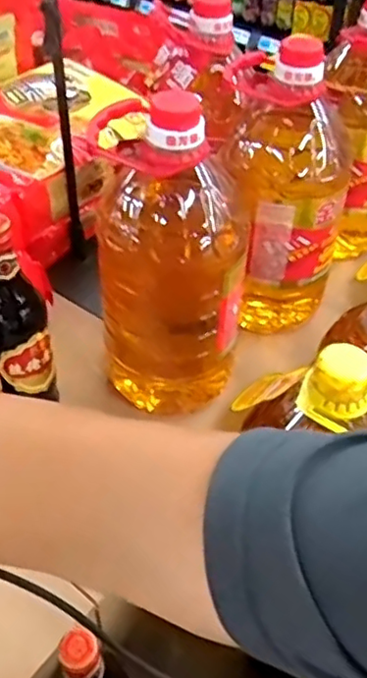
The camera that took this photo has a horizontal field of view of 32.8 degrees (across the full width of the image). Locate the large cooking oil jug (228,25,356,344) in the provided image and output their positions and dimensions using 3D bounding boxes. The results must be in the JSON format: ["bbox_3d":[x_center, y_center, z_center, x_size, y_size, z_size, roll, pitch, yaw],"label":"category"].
[{"bbox_3d":[0.113,-0.159,0.719,0.144,0.308,0.136,10,46,8],"label":"large cooking oil jug"}]

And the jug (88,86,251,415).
[{"bbox_3d":[-0.014,-0.072,0.620,0.138,0.309,0.114,0,46,-2],"label":"jug"}]

